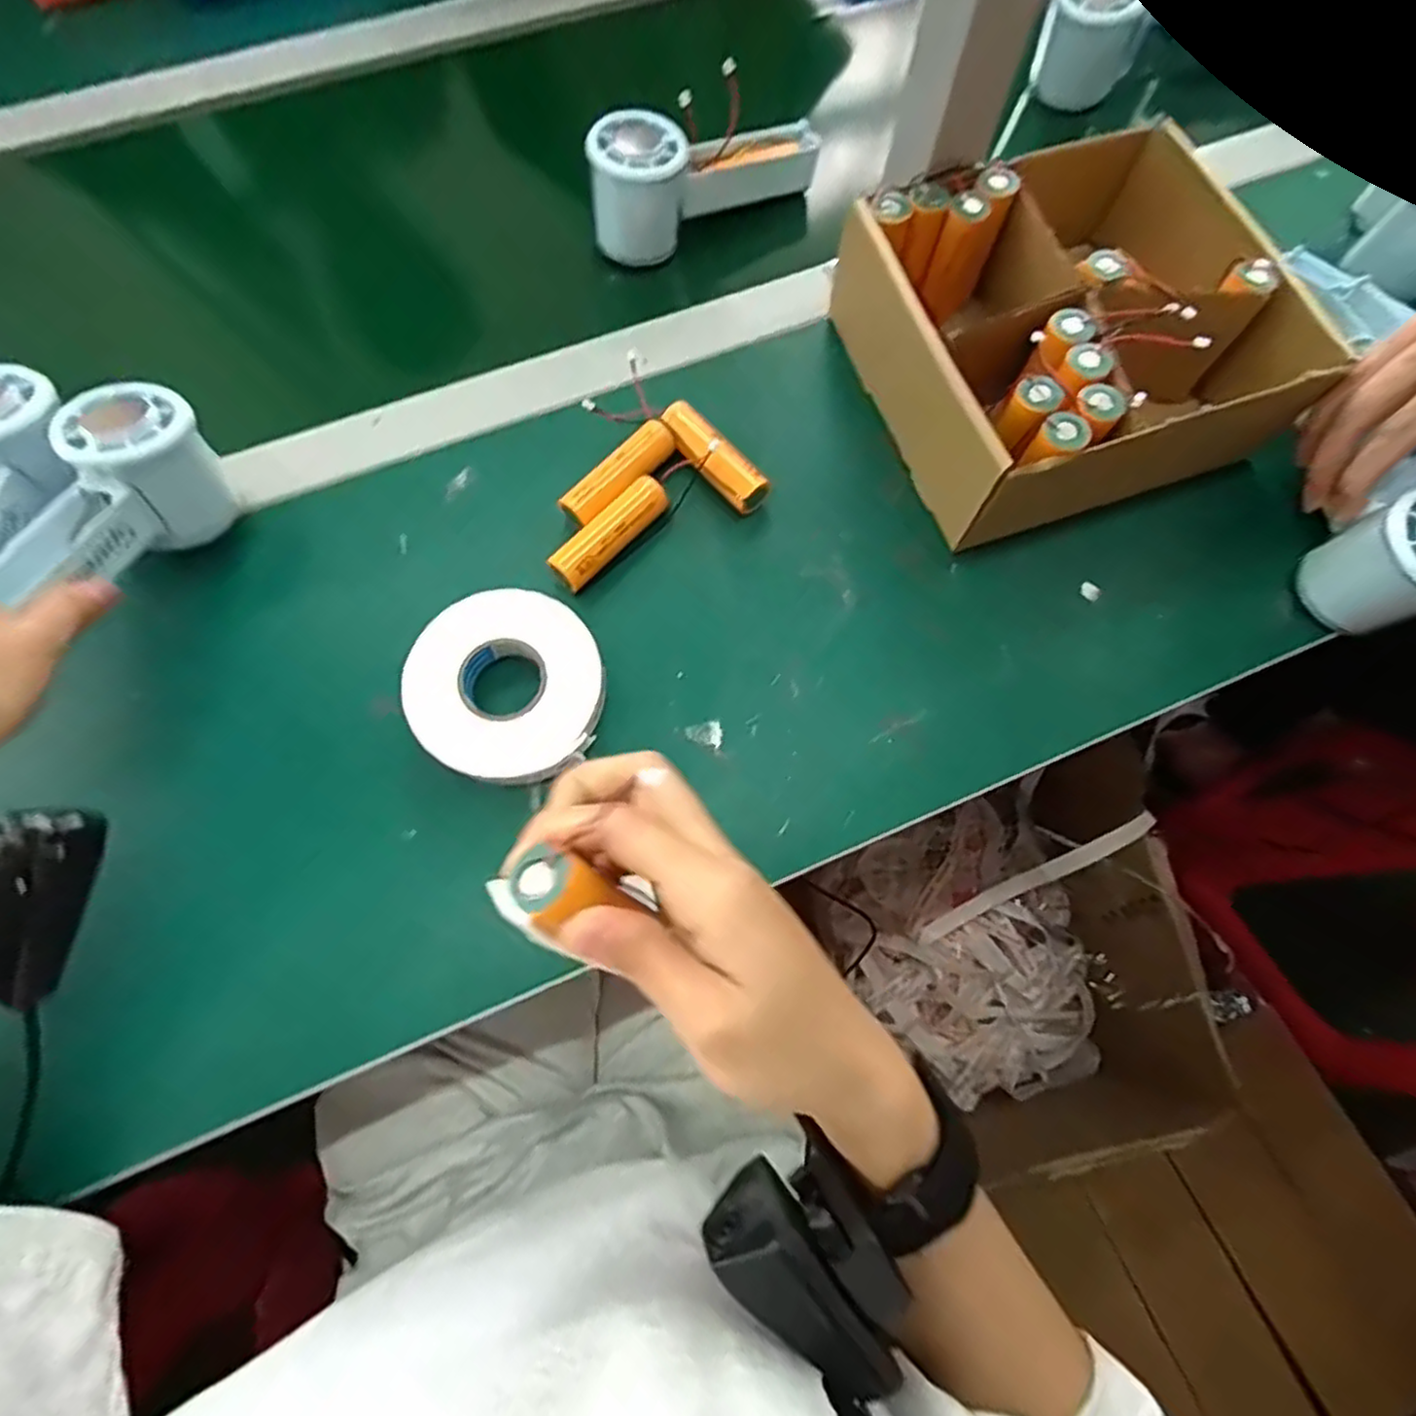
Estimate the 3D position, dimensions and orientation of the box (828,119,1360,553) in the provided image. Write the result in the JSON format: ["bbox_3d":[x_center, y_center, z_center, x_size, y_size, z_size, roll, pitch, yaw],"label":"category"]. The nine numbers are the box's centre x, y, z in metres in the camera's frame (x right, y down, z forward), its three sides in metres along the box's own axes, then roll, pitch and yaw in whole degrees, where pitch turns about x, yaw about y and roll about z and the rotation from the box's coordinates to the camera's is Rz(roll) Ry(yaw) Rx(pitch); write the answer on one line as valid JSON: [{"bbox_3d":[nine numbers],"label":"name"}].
[{"bbox_3d":[0.194,-0.209,0.385,0.198,0.071,0.186,-18,73,-8],"label":"box"}]

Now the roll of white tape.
[{"bbox_3d":[-0.098,-0.010,0.350,0.091,0.026,0.094,1,71,-2],"label":"roll of white tape"}]

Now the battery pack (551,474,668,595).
[{"bbox_3d":[-0.051,-0.092,0.377,0.022,0.021,0.075,42,75,11],"label":"battery pack"}]

